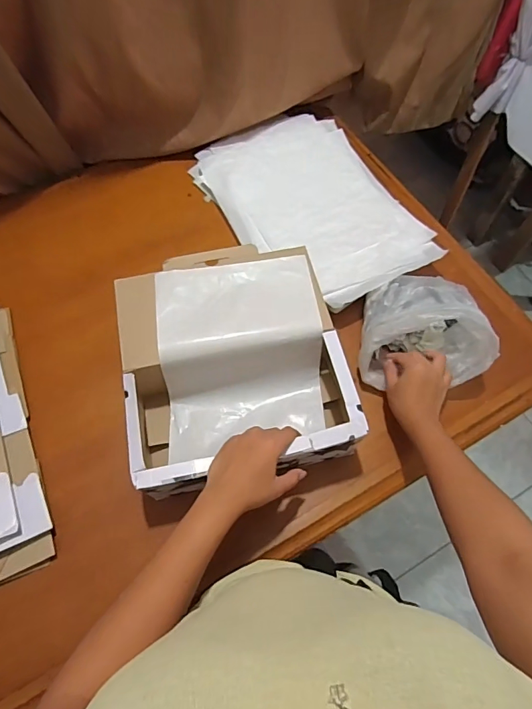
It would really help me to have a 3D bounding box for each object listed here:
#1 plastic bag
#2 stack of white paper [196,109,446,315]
[{"bbox_3d":[0.223,-0.042,0.623,0.168,0.101,0.158,-1,64,-1],"label":"plastic bag"},{"bbox_3d":[0.079,-0.268,0.768,0.287,0.033,0.432,-27,65,-11],"label":"stack of white paper"}]

